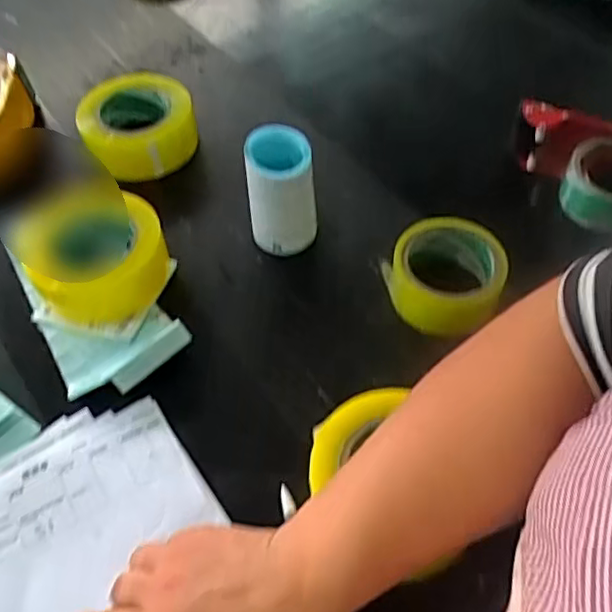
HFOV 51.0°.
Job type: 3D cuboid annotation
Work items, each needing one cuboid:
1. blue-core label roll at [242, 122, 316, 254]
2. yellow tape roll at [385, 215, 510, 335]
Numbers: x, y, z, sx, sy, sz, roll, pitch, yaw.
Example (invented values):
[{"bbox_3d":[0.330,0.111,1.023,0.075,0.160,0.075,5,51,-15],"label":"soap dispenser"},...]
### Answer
[{"bbox_3d":[-0.023,-0.103,0.616,0.062,0.114,0.072,-7,53,-4],"label":"blue-core label roll"},{"bbox_3d":[0.129,-0.025,0.590,0.100,0.066,0.099,0,53,1],"label":"yellow tape roll"}]

